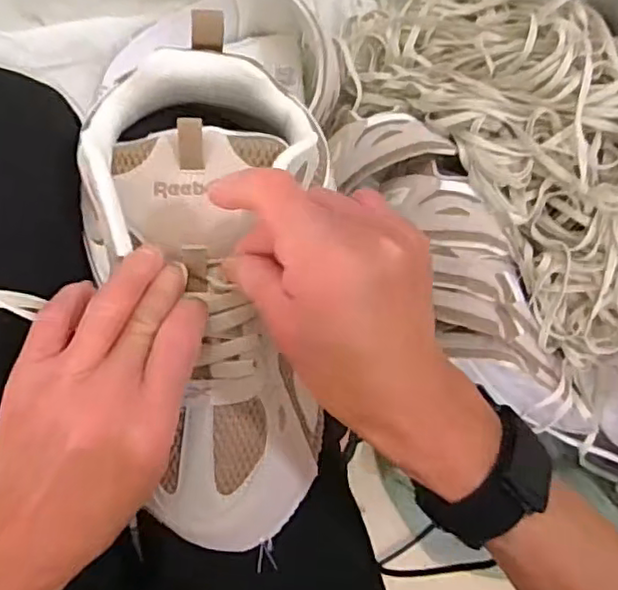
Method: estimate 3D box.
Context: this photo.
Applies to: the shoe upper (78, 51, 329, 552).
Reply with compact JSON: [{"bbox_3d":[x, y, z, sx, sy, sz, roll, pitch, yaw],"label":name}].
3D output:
[{"bbox_3d":[-0.043,0.002,0.317,0.117,0.081,0.238,-7,90,-9],"label":"shoe upper"}]

